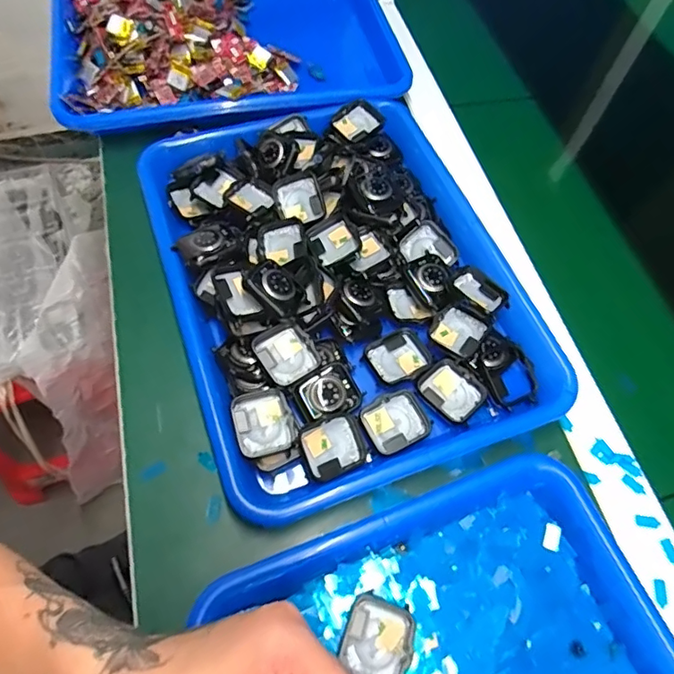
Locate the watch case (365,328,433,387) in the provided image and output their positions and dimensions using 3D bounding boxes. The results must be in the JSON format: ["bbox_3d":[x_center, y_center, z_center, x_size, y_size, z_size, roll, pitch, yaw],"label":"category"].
[{"bbox_3d":[0.046,0.015,0.379,0.042,0.009,0.037,-27,66,-17],"label":"watch case"}]

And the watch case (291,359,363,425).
[{"bbox_3d":[-0.007,0.038,0.354,0.041,0.008,0.033,-28,67,-17],"label":"watch case"}]

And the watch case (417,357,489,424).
[{"bbox_3d":[0.082,0.037,0.370,0.036,0.011,0.042,-40,71,-22],"label":"watch case"}]

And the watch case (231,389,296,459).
[{"bbox_3d":[-0.048,0.057,0.344,0.037,0.012,0.040,-15,63,-11],"label":"watch case"}]

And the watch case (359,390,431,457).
[{"bbox_3d":[0.041,0.058,0.358,0.043,0.009,0.036,-28,66,-17],"label":"watch case"}]

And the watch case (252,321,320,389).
[{"bbox_3d":[-0.034,0.012,0.359,0.037,0.012,0.040,-28,66,-17],"label":"watch case"}]

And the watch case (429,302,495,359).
[{"bbox_3d":[0.089,-0.005,0.383,0.037,0.012,0.038,38,66,16],"label":"watch case"}]

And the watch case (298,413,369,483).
[{"bbox_3d":[-0.003,0.072,0.348,0.042,0.010,0.036,-19,84,-24],"label":"watch case"}]

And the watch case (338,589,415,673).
[{"bbox_3d":[0.023,0.172,0.295,0.038,0.005,0.046,19,62,7],"label":"watch case"}]

